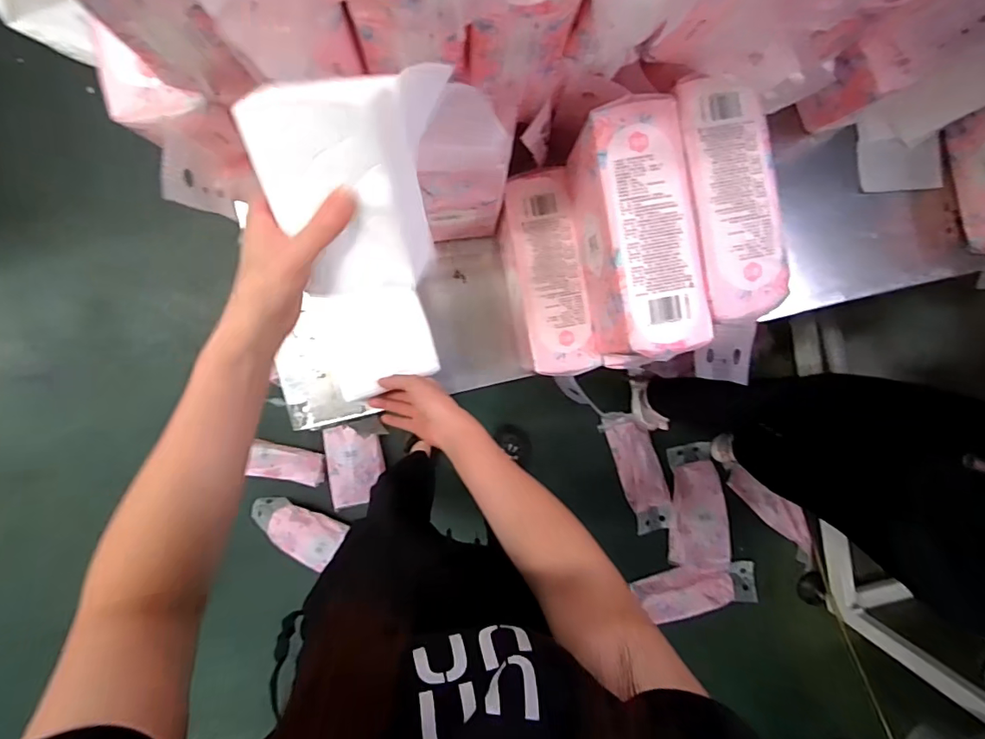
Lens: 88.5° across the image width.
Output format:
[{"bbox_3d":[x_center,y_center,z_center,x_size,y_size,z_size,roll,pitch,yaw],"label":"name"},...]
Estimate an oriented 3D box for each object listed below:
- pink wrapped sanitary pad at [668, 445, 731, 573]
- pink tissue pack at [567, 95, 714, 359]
[{"bbox_3d":[0.579,0.401,1.415,0.158,0.033,0.350,-6,94,-5],"label":"pink wrapped sanitary pad"},{"bbox_3d":[0.155,-0.140,0.555,0.091,0.123,0.258,-11,94,-4],"label":"pink tissue pack"}]

